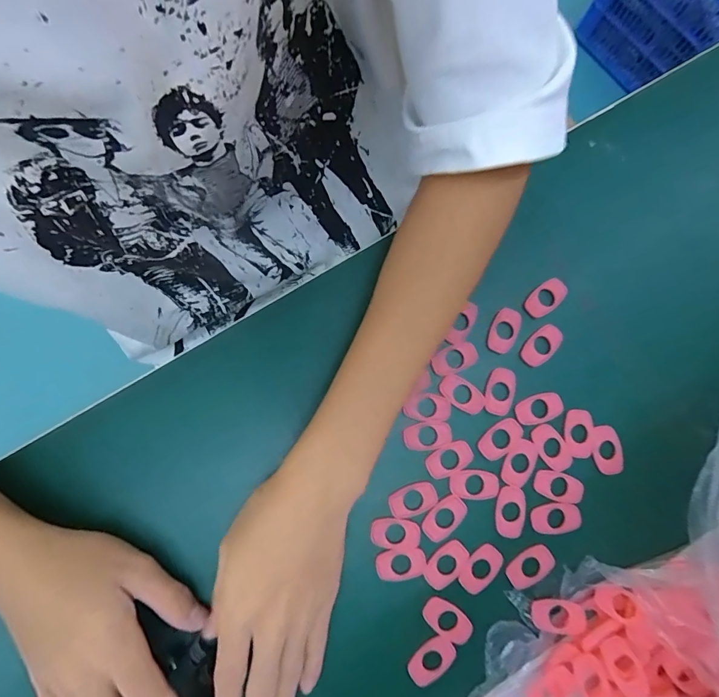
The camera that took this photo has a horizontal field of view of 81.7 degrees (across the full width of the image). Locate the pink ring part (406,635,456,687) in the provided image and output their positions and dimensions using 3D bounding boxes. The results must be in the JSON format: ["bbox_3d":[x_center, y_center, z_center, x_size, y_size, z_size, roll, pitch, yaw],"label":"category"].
[{"bbox_3d":[0.046,0.198,0.263,0.032,0.004,0.020,-36,85,-7],"label":"pink ring part"}]

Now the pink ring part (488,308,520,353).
[{"bbox_3d":[0.105,-0.013,0.298,0.019,0.004,0.032,19,82,0],"label":"pink ring part"}]

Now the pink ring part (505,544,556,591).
[{"bbox_3d":[0.113,0.145,0.275,0.032,0.004,0.021,-37,85,-7],"label":"pink ring part"}]

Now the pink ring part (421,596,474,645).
[{"bbox_3d":[0.057,0.175,0.265,0.034,0.004,0.019,34,82,2],"label":"pink ring part"}]

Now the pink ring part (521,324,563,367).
[{"bbox_3d":[0.131,-0.002,0.296,0.031,0.005,0.021,-44,86,-7],"label":"pink ring part"}]

